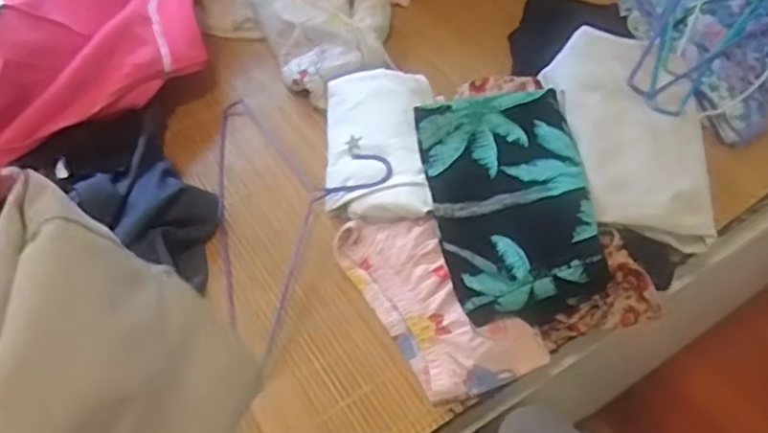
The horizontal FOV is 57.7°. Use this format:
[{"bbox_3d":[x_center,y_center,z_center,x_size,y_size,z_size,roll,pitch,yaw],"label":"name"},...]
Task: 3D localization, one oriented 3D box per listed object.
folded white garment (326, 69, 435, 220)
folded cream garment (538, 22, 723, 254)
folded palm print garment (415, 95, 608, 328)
[{"bbox_3d":[-0.007,-0.090,0.841,0.127,0.031,0.227,-3,56,2],"label":"folded white garment"},{"bbox_3d":[0.286,-0.096,0.798,0.170,0.069,0.263,-3,56,2],"label":"folded cream garment"},{"bbox_3d":[0.137,-0.027,0.760,0.163,0.058,0.278,-9,56,-2],"label":"folded palm print garment"}]

